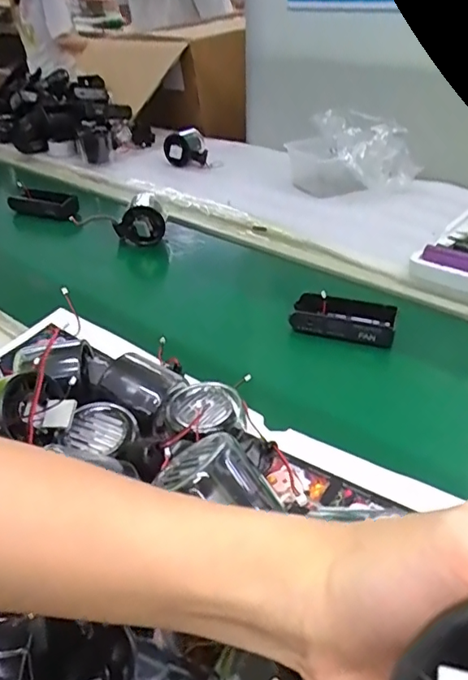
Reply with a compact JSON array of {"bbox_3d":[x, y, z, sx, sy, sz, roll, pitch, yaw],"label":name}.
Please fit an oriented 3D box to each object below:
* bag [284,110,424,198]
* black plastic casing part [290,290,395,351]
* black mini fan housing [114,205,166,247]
[{"bbox_3d":[0.181,-0.291,0.831,0.180,0.092,0.120,-8,37,-10],"label":"bag"},{"bbox_3d":[0.112,-0.024,0.549,0.101,0.039,0.044,11,38,16],"label":"black plastic casing part"},{"bbox_3d":[-0.126,-0.150,0.721,0.064,0.055,0.015,-36,18,27],"label":"black mini fan housing"}]

